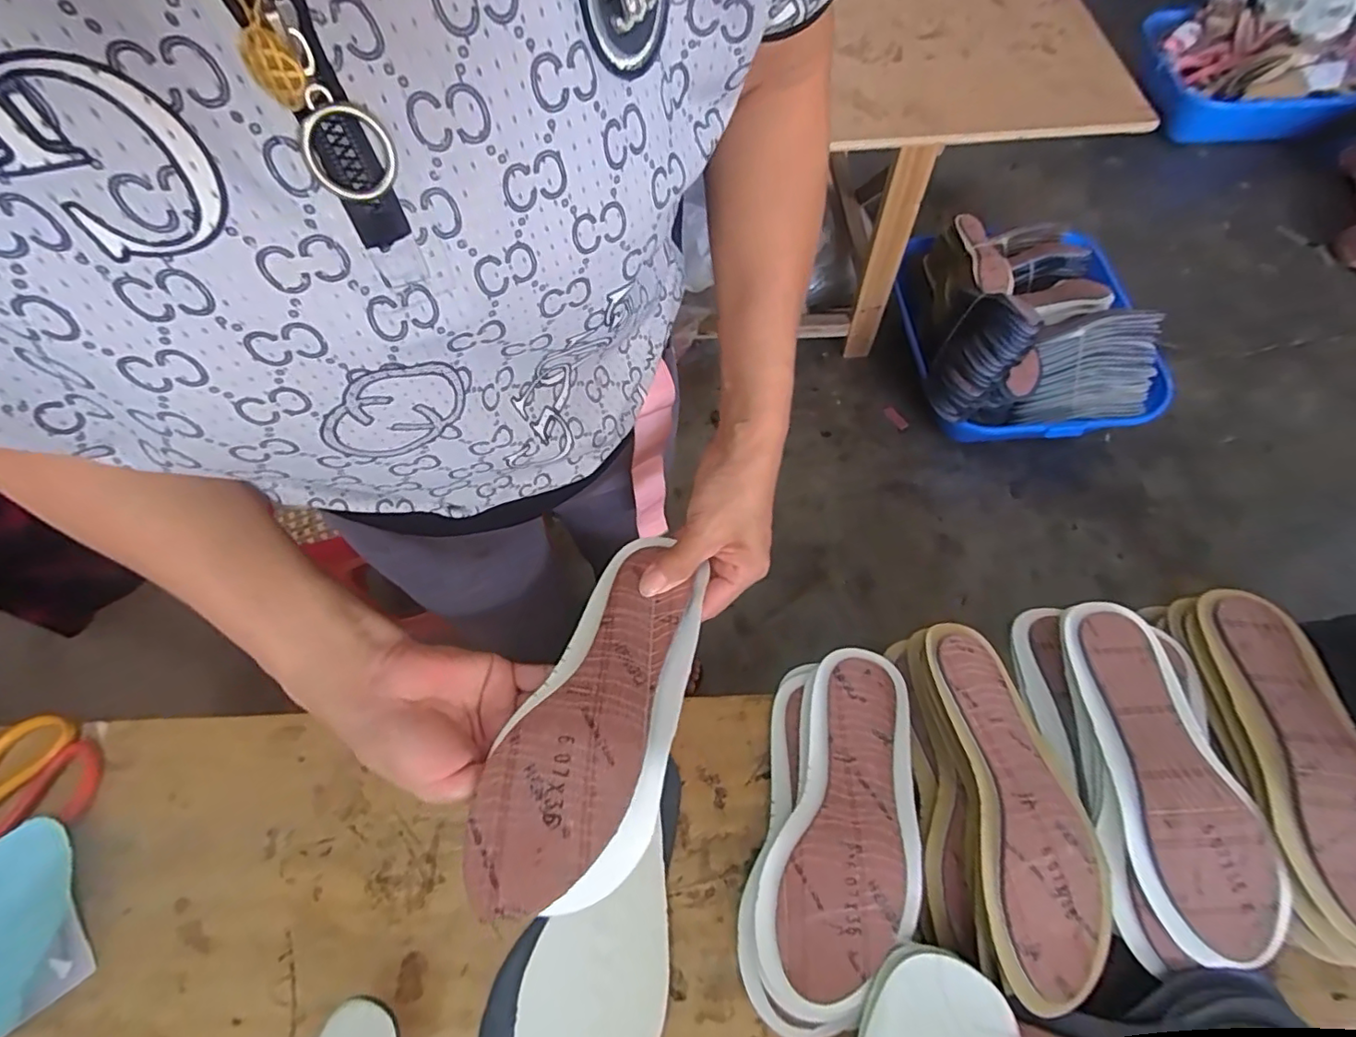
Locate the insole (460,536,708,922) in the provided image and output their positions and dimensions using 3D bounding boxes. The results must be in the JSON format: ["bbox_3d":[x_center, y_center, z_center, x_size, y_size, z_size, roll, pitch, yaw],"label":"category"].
[{"bbox_3d":[-0.040,0.102,0.336,0.087,0.022,0.218,14,49,10],"label":"insole"}]

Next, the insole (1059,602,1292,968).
[{"bbox_3d":[0.341,0.172,0.410,0.090,0.032,0.231,-7,64,0],"label":"insole"}]

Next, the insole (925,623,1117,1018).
[{"bbox_3d":[0.237,0.187,0.399,0.085,0.021,0.235,-3,64,2],"label":"insole"}]

